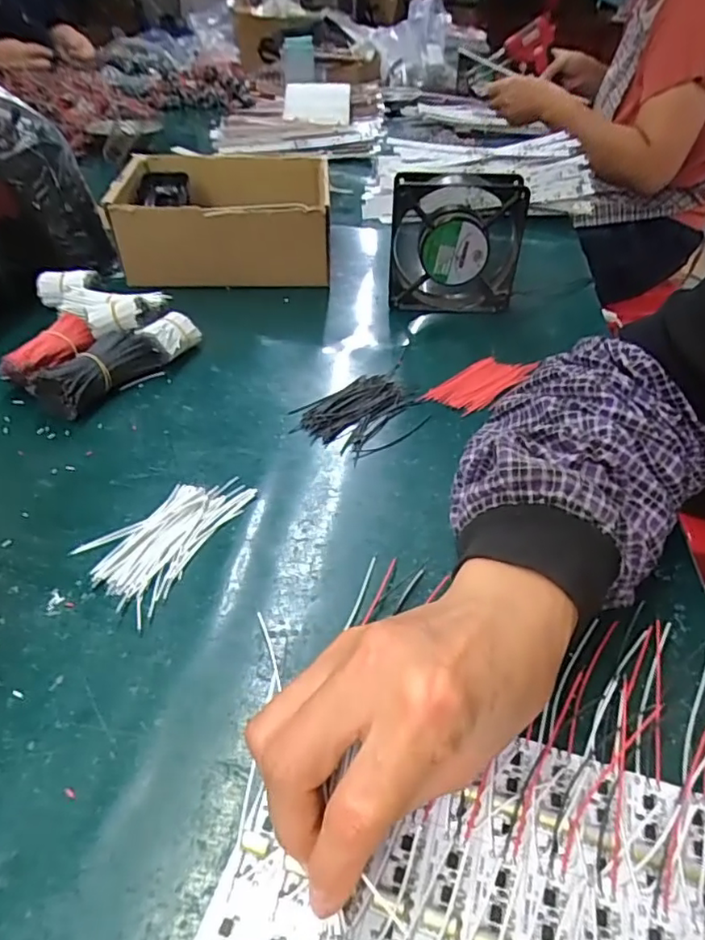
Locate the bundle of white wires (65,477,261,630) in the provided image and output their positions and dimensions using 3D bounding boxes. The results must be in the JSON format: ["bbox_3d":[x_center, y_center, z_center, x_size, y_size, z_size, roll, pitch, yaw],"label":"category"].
[{"bbox_3d":[-0.113,0.036,0.353,0.065,0.007,0.109,20,43,20],"label":"bundle of white wires"}]

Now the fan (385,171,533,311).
[{"bbox_3d":[0.097,-0.213,0.555,0.118,0.123,0.043,4,40,3],"label":"fan"}]

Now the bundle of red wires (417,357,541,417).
[{"bbox_3d":[0.106,-0.073,0.484,0.095,0.010,0.044,-29,49,-32],"label":"bundle of red wires"}]

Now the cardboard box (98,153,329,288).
[{"bbox_3d":[-0.143,-0.286,0.658,0.231,0.092,0.186,-3,40,-6],"label":"cardboard box"}]

